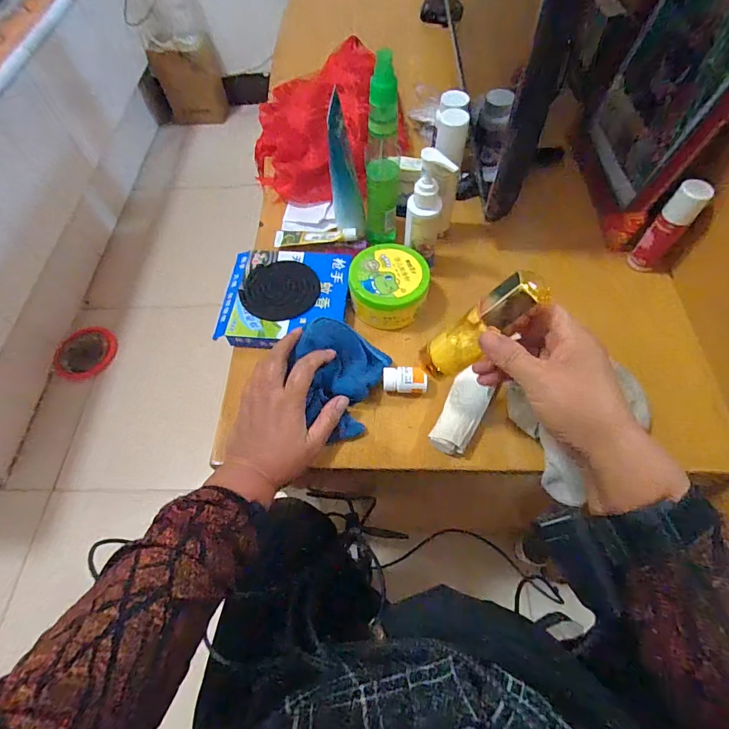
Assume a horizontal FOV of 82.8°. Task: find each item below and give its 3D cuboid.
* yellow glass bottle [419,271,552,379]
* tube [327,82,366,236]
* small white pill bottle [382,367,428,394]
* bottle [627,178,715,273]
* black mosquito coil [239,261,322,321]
[{"bbox_3d":[0.098,-0.031,0.345,0.033,0.121,0.033,6,56,-32],"label":"yellow glass bottle"},{"bbox_3d":[-0.027,-0.246,0.522,0.036,0.160,0.035,-14,40,-5],"label":"tube"},{"bbox_3d":[0.045,0.018,0.464,0.047,0.026,0.025,1,61,3],"label":"small white pill bottle"},{"bbox_3d":[0.369,-0.165,0.505,0.035,0.114,0.034,33,68,19],"label":"bottle"},{"bbox_3d":[-0.107,-0.095,0.526,0.093,0.004,0.094,-1,61,2],"label":"black mosquito coil"}]

